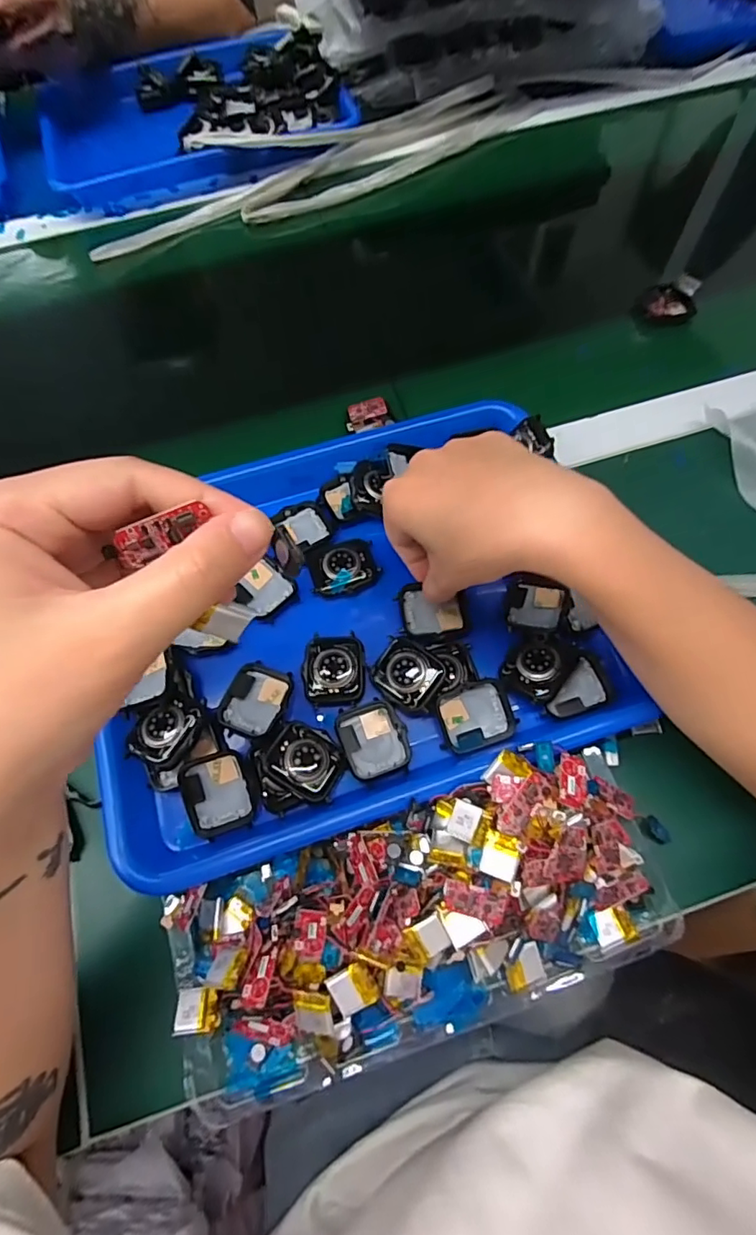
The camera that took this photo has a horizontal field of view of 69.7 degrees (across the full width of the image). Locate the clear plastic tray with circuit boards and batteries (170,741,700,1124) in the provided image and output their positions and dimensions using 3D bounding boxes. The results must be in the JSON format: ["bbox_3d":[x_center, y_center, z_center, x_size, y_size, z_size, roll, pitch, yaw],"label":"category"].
[{"bbox_3d":[0.022,0.153,0.275,0.256,0.055,0.107,-19,67,-6],"label":"clear plastic tray with circuit boards and batteries"}]

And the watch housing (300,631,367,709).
[{"bbox_3d":[-0.027,0.030,0.329,0.037,0.006,0.044,-6,66,-1],"label":"watch housing"}]

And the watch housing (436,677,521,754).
[{"bbox_3d":[0.057,0.057,0.318,0.043,0.013,0.035,-17,67,-5],"label":"watch housing"}]

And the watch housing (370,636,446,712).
[{"bbox_3d":[0.018,0.033,0.323,0.040,0.012,0.035,33,71,15],"label":"watch housing"}]

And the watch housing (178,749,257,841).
[{"bbox_3d":[-0.090,0.098,0.305,0.035,0.012,0.041,-17,84,-20],"label":"watch housing"}]

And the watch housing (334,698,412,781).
[{"bbox_3d":[-0.003,0.070,0.316,0.036,0.008,0.043,-21,67,-7],"label":"watch housing"}]

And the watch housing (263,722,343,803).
[{"bbox_3d":[-0.041,0.081,0.304,0.039,0.013,0.035,20,68,11],"label":"watch housing"}]

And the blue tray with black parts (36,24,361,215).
[{"bbox_3d":[-0.204,-0.562,0.598,0.318,0.038,0.248,-14,66,-4],"label":"blue tray with black parts"}]

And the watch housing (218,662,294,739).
[{"bbox_3d":[-0.072,0.050,0.325,0.037,0.009,0.042,17,68,9],"label":"watch housing"}]

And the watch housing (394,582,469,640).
[{"bbox_3d":[0.035,-0.004,0.339,0.043,0.013,0.035,-10,66,-2],"label":"watch housing"}]

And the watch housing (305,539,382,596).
[{"bbox_3d":[-0.023,-0.034,0.356,0.044,0.007,0.036,-10,66,-2],"label":"watch housing"}]

